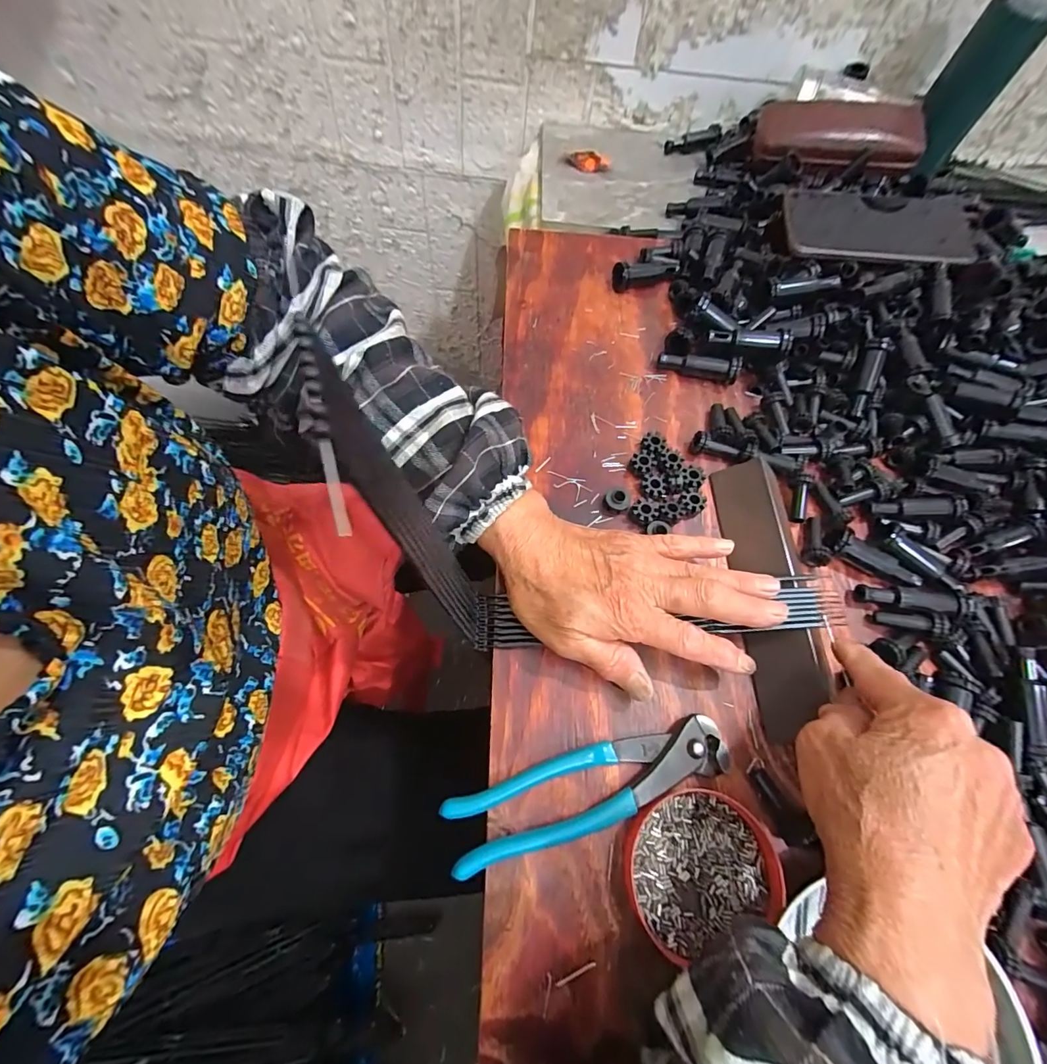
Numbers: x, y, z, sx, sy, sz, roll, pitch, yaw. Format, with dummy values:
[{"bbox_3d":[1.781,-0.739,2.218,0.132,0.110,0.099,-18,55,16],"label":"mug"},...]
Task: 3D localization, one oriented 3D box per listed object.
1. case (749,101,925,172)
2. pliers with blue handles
[{"bbox_3d":[0.311,-0.401,0.448,0.140,0.035,0.077,2,65,0],"label":"case"},{"bbox_3d":[0.039,0.144,0.254,0.161,0.016,0.039,-14,68,-11],"label":"pliers with blue handles"}]

